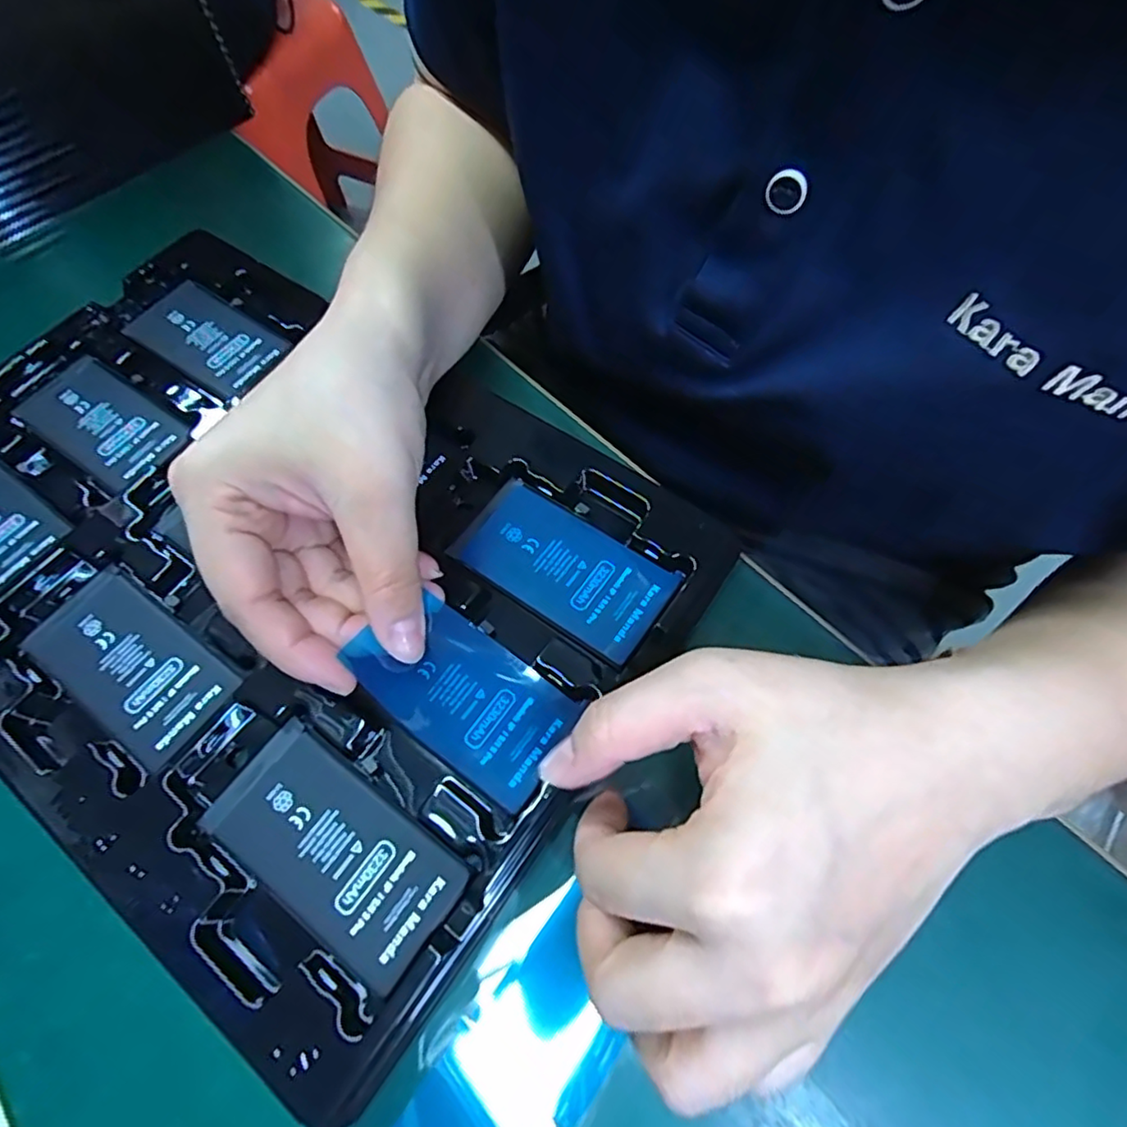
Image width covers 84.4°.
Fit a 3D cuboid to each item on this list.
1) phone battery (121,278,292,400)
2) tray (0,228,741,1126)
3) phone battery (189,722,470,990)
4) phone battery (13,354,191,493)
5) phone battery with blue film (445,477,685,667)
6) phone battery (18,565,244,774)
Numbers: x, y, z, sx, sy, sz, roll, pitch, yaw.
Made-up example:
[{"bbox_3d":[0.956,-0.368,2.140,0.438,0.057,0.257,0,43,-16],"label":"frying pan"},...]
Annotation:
[{"bbox_3d":[-0.177,-0.112,0.307,0.079,0.005,0.042,31,70,16],"label":"phone battery"},{"bbox_3d":[-0.130,-0.009,0.256,0.328,0.018,0.227,33,70,17],"label":"tray"},{"bbox_3d":[-0.076,0.092,0.202,0.085,0.004,0.043,33,70,16],"label":"phone battery"},{"bbox_3d":[-0.213,-0.066,0.287,0.081,0.005,0.043,32,70,16],"label":"phone battery"},{"bbox_3d":[0.000,0.000,0.246,0.083,0.004,0.044,33,70,17],"label":"phone battery with blue film"},{"bbox_3d":[-0.164,0.038,0.235,0.083,0.004,0.042,33,70,16],"label":"phone battery"}]

